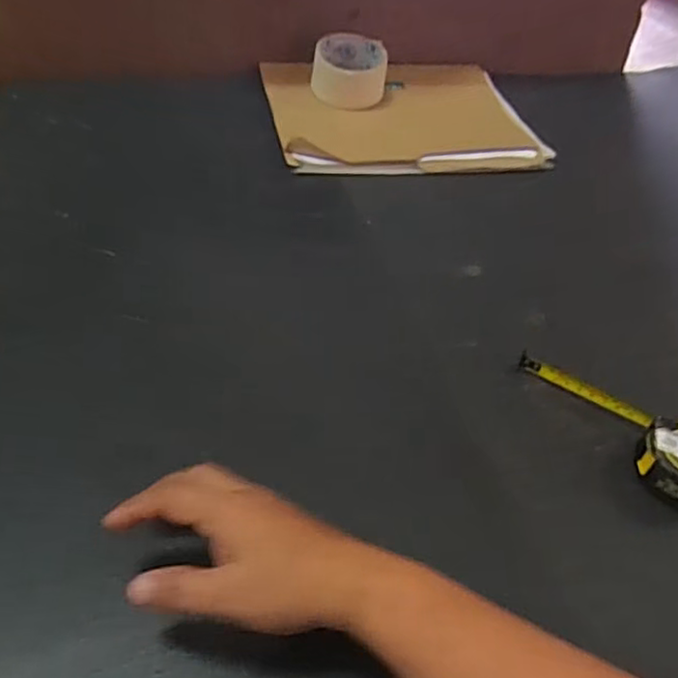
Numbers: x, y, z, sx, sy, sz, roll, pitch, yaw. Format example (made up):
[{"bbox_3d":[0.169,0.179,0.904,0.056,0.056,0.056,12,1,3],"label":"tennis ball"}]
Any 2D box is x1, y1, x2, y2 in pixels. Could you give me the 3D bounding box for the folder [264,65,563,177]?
[{"bbox_3d":[0.069,-0.270,0.775,0.295,0.020,0.241,-6,47,-12],"label":"folder"}]

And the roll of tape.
[{"bbox_3d":[0.014,-0.324,0.785,0.085,0.057,0.085,4,46,-4],"label":"roll of tape"}]

